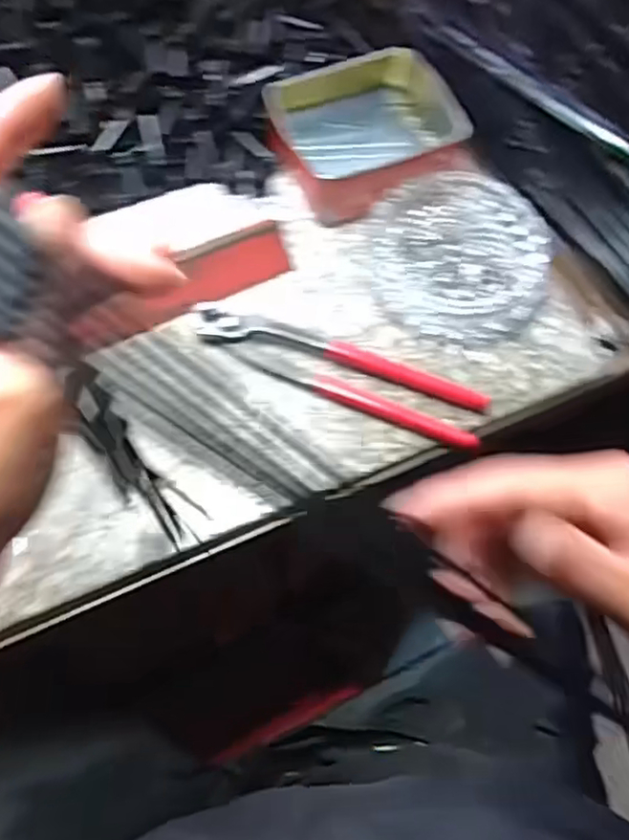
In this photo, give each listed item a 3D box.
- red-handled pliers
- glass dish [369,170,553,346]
[{"bbox_3d":[0.017,-0.037,0.441,0.195,0.016,0.045,23,67,7],"label":"red-handled pliers"},{"bbox_3d":[0.100,-0.116,0.470,0.115,0.026,0.126,1,66,-3],"label":"glass dish"}]

